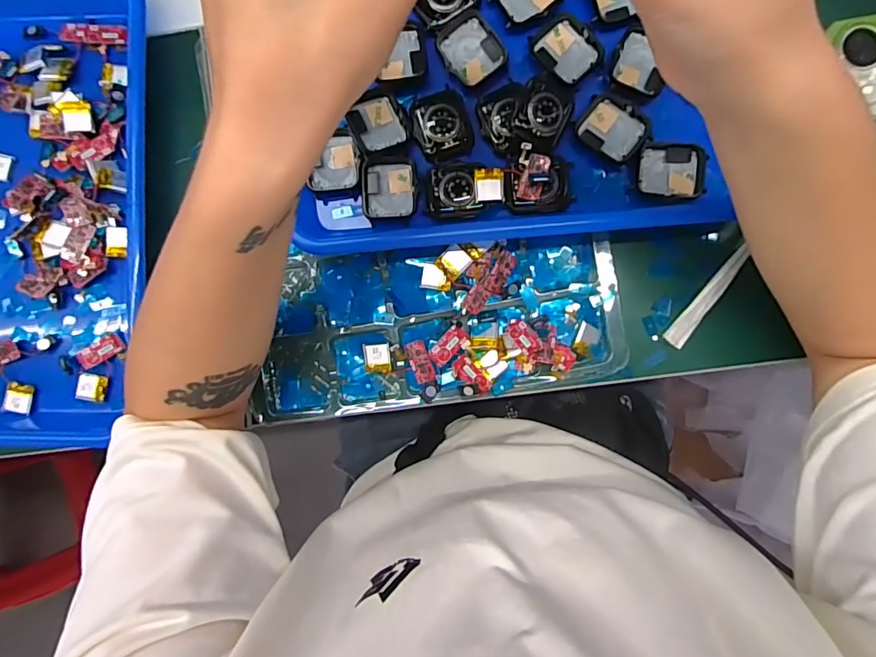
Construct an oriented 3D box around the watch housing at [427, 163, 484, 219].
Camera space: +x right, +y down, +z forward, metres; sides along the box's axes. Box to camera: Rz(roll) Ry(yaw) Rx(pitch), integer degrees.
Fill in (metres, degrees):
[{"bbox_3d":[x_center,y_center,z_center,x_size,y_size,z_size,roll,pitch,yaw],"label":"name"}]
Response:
[{"bbox_3d":[0.011,-0.090,0.319,0.035,0.011,0.034,-2,88,3],"label":"watch housing"}]

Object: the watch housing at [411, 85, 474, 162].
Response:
[{"bbox_3d":[0.003,-0.135,0.320,0.037,0.009,0.045,-18,88,2],"label":"watch housing"}]

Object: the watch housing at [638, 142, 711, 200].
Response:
[{"bbox_3d":[0.153,-0.103,0.317,0.043,0.006,0.034,5,89,3],"label":"watch housing"}]

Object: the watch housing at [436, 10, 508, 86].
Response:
[{"bbox_3d":[0.022,-0.184,0.318,0.039,0.011,0.041,-33,87,1],"label":"watch housing"}]

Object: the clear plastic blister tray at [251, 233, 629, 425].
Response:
[{"bbox_3d":[-0.002,-0.003,0.333,0.248,0.020,0.125,-7,92,3],"label":"clear plastic blister tray"}]

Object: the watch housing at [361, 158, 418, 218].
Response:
[{"bbox_3d":[-0.032,-0.094,0.323,0.036,0.011,0.039,-5,88,3],"label":"watch housing"}]

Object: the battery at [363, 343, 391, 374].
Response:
[{"bbox_3d":[-0.042,0.021,0.339,0.018,0.006,0.021,0,89,3],"label":"battery"}]

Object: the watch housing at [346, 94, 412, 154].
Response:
[{"bbox_3d":[-0.039,-0.135,0.320,0.036,0.007,0.036,-27,83,-10],"label":"watch housing"}]

